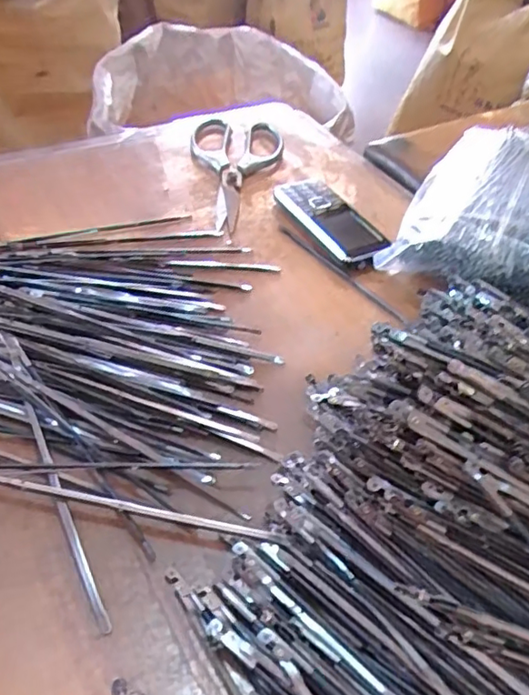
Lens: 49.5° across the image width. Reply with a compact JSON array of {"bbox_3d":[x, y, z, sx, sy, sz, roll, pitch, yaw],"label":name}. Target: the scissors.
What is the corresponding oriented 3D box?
[{"bbox_3d":[-0.021,-0.178,0.568,0.094,0.012,0.194,-2,48,-9],"label":"scissors"}]

